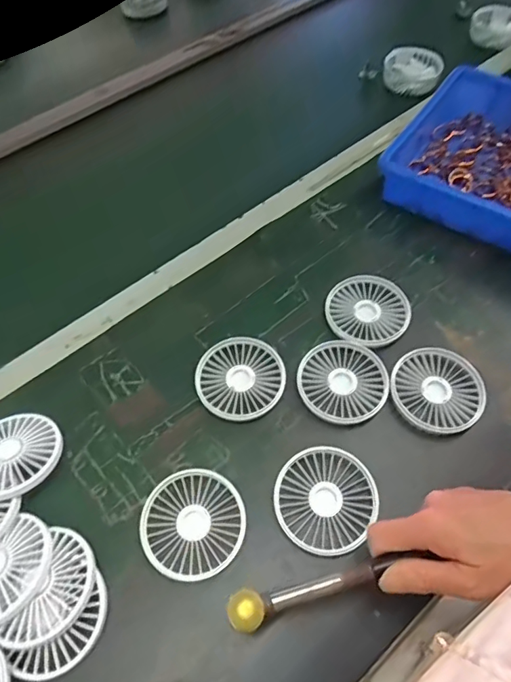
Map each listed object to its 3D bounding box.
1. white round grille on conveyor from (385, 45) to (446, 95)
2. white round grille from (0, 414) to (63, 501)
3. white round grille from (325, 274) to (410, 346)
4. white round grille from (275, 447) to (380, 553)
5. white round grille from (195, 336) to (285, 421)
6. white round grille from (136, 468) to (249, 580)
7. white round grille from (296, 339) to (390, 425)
[{"bbox_3d":[0.253,-0.438,0.785,0.092,0.022,0.110,22,62,15],"label":"white round grille on conveyor"},{"bbox_3d":[-0.222,0.102,0.439,0.085,0.010,0.081,-1,45,1],"label":"white round grille"},{"bbox_3d":[0.120,-0.033,0.525,0.088,0.015,0.083,-1,58,2],"label":"white round grille"},{"bbox_3d":[0.061,0.137,0.423,0.087,0.011,0.085,-1,58,2],"label":"white round grille"},{"bbox_3d":[-0.016,0.037,0.490,0.086,0.010,0.088,-1,58,2],"label":"white round grille"},{"bbox_3d":[-0.054,0.157,0.419,0.088,0.010,0.085,-1,58,2],"label":"white round grille"},{"bbox_3d":[0.086,0.038,0.483,0.086,0.008,0.088,-1,58,2],"label":"white round grille"}]

